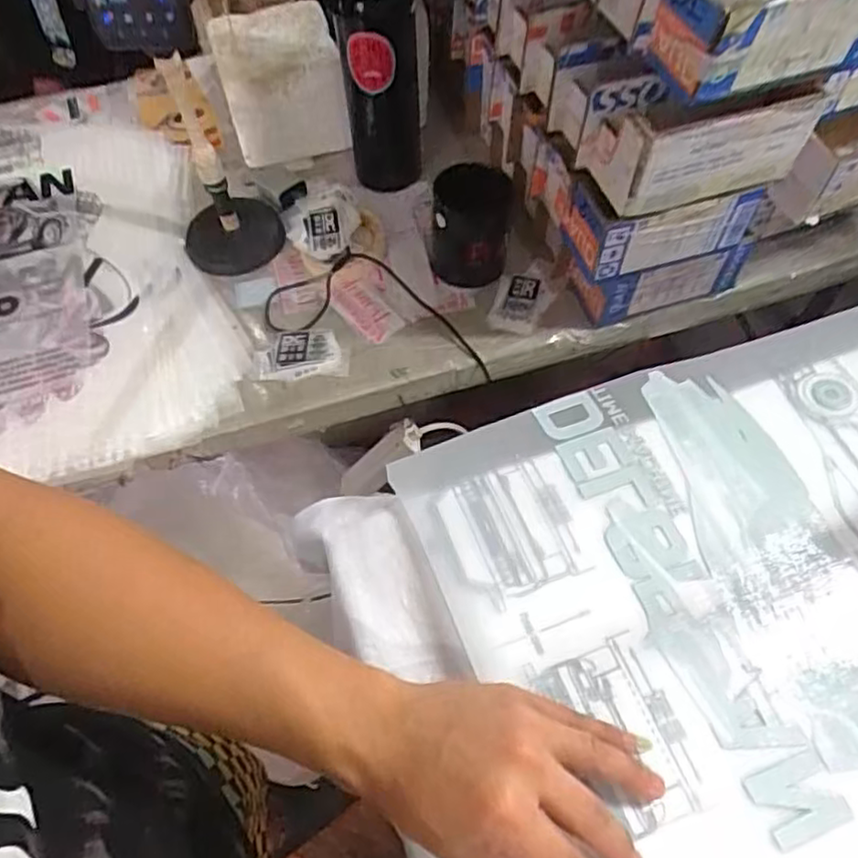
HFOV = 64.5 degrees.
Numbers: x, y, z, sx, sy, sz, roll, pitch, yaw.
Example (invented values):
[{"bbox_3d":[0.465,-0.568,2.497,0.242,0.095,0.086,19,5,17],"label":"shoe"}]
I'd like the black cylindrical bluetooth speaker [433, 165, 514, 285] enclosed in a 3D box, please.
[{"bbox_3d":[0.042,-0.209,0.689,0.076,0.098,0.075,-1,60,1],"label":"black cylindrical bluetooth speaker"}]

